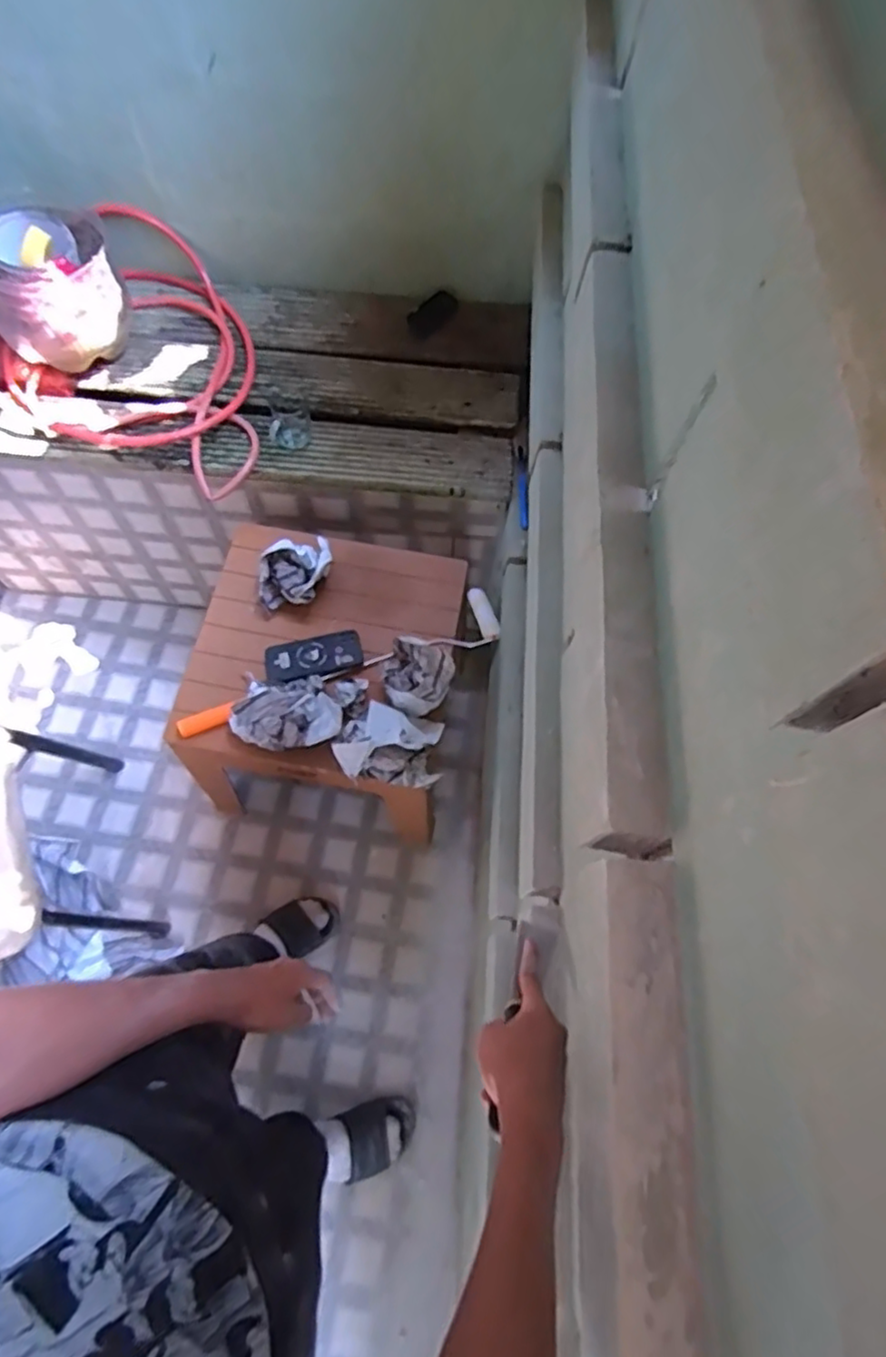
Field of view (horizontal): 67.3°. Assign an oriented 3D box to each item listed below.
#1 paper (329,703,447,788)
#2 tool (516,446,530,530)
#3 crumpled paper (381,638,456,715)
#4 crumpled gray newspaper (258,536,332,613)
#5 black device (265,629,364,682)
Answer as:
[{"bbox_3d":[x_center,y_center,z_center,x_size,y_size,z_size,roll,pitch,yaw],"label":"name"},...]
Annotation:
[{"bbox_3d":[-0.088,0.106,1.085,0.170,0.087,0.123,7,66,0],"label":"paper"},{"bbox_3d":[0.151,-0.364,1.261,0.019,0.030,0.204,3,66,-2],"label":"tool"},{"bbox_3d":[-0.042,0.000,1.122,0.112,0.114,0.109,-2,66,-4],"label":"crumpled paper"},{"bbox_3d":[-0.269,-0.191,1.217,0.147,0.089,0.105,-20,69,-12],"label":"crumpled gray newspaper"},{"bbox_3d":[-0.231,-0.040,1.192,0.167,0.015,0.084,-11,59,-14],"label":"black device"}]

